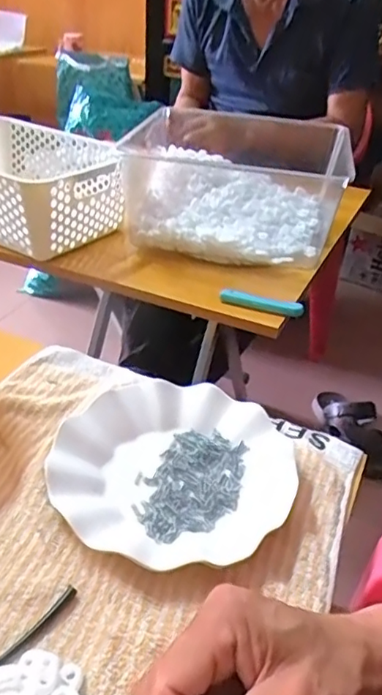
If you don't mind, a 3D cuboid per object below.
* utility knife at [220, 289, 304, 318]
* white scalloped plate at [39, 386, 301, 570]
[{"bbox_3d":[0.085,-0.055,0.697,0.100,0.012,0.020,13,34,14],"label":"utility knife"},{"bbox_3d":[-0.013,0.091,0.446,0.179,0.022,0.179,3,33,-2],"label":"white scalloped plate"}]

